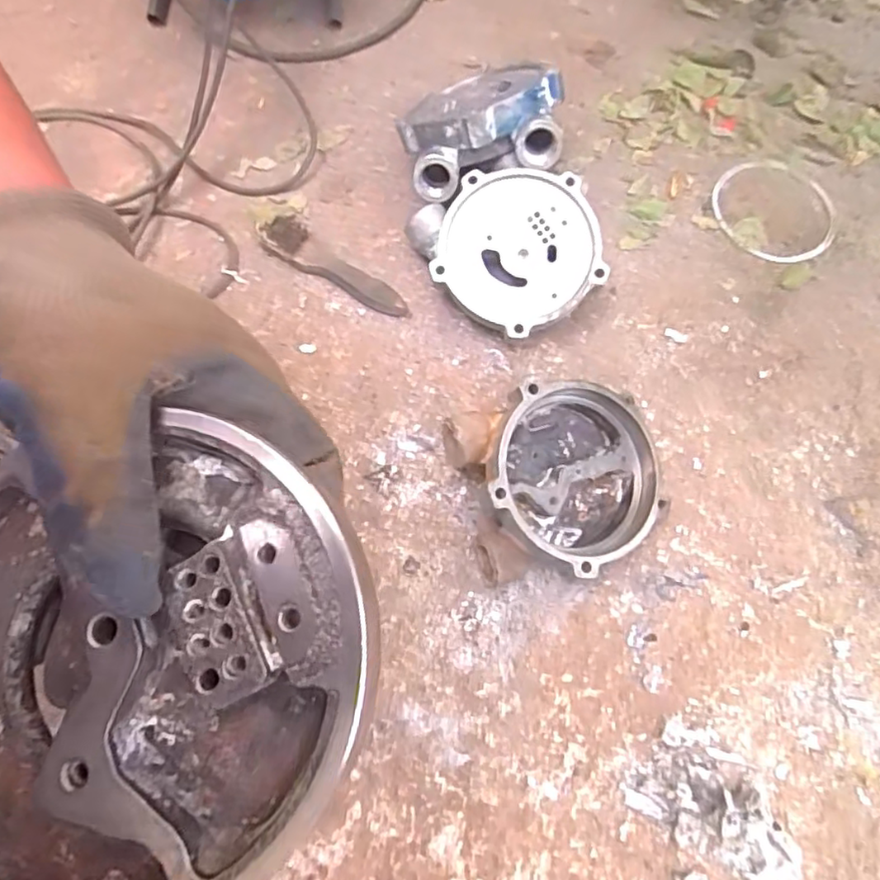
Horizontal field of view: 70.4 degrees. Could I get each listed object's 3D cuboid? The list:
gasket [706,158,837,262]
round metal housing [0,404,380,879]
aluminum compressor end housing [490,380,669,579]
[{"bbox_3d":[0.397,-0.273,0.743,0.146,0.006,0.147,0,71,-1],"label":"gasket"},{"bbox_3d":[-0.091,0.067,0.183,0.143,0.034,0.129,-15,72,-7],"label":"round metal housing"},{"bbox_3d":[0.121,0.032,0.578,0.166,0.060,0.166,5,75,-21],"label":"aluminum compressor end housing"}]

